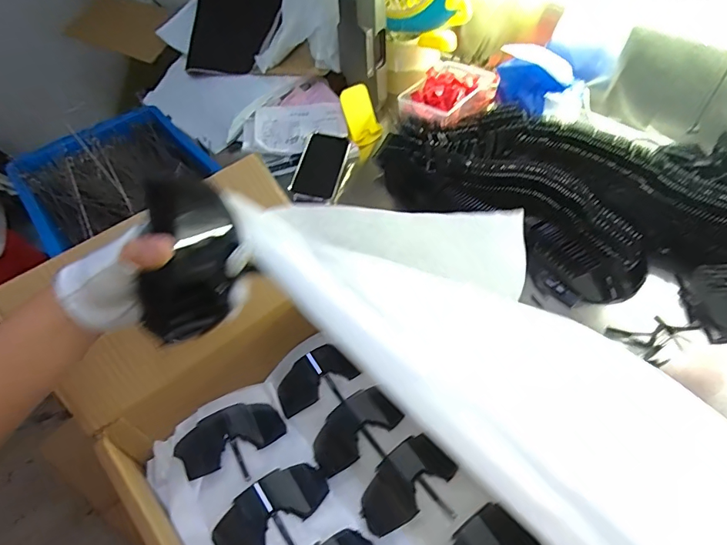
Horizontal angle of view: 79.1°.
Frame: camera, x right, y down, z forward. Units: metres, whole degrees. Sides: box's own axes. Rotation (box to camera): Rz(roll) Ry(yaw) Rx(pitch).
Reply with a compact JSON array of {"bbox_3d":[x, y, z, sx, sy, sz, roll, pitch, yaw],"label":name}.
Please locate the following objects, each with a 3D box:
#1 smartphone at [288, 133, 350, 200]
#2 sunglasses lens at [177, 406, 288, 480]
[{"bbox_3d":[-0.072,-0.189,0.750,0.075,0.007,0.152,8,52,12],"label":"smartphone"},{"bbox_3d":[-0.152,0.192,0.517,0.119,0.029,0.056,-16,49,-30],"label":"sunglasses lens"}]

